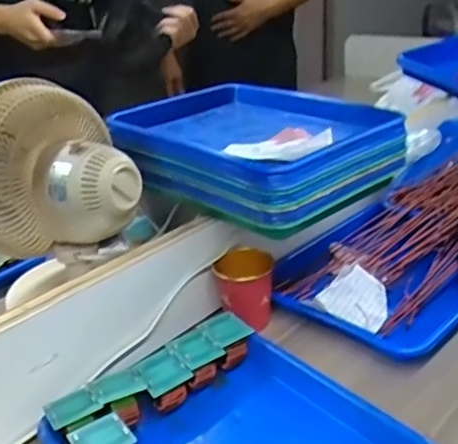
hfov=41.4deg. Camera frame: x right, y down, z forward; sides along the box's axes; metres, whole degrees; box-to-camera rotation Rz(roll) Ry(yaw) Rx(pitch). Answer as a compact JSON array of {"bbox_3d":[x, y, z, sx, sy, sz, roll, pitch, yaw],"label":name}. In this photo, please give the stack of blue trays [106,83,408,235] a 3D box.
[{"bbox_3d":[0.016,-0.114,0.817,0.271,0.071,0.378,-24,32,-35],"label":"stack of blue trays"}]

